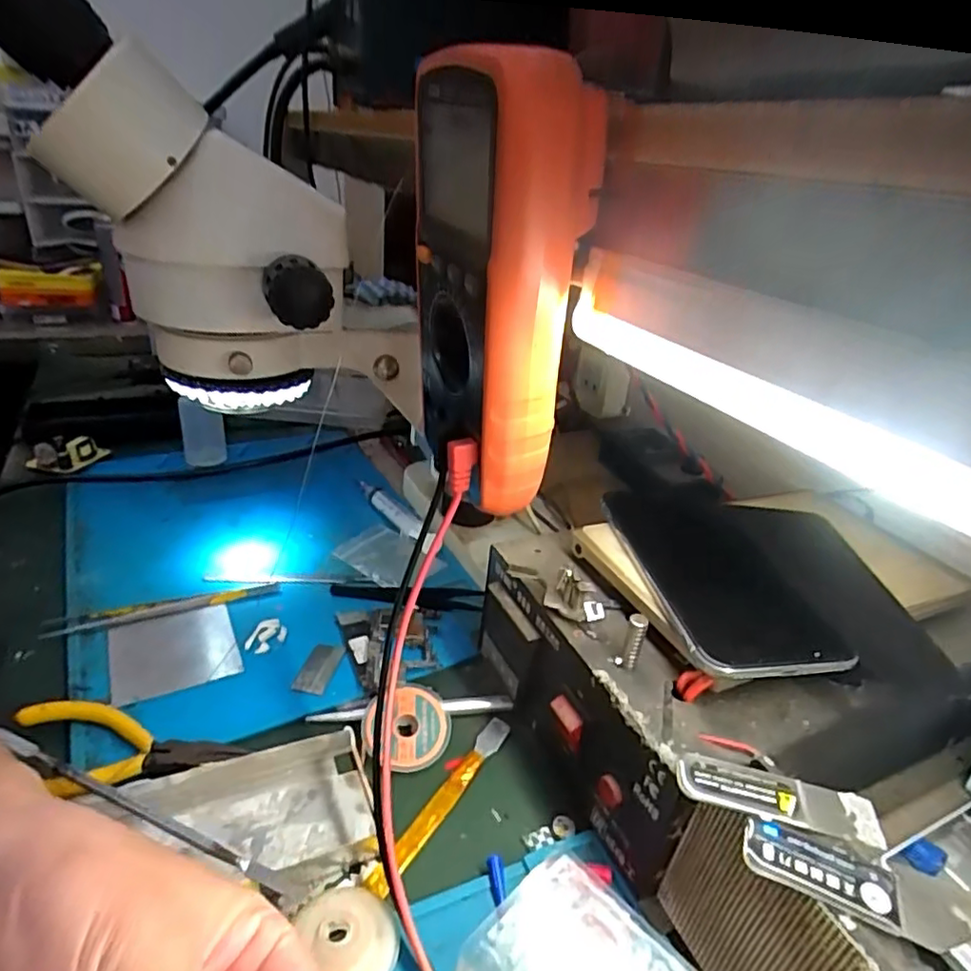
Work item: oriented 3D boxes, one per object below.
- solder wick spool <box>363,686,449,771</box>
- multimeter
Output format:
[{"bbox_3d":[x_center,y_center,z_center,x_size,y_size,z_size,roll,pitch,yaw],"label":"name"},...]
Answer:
[{"bbox_3d":[-0.042,0.129,0.328,0.045,0.011,0.045,5,46,-5],"label":"solder wick spool"},{"bbox_3d":[0.002,-0.073,0.273,0.047,0.158,0.100,-8,31,-22],"label":"multimeter"}]

